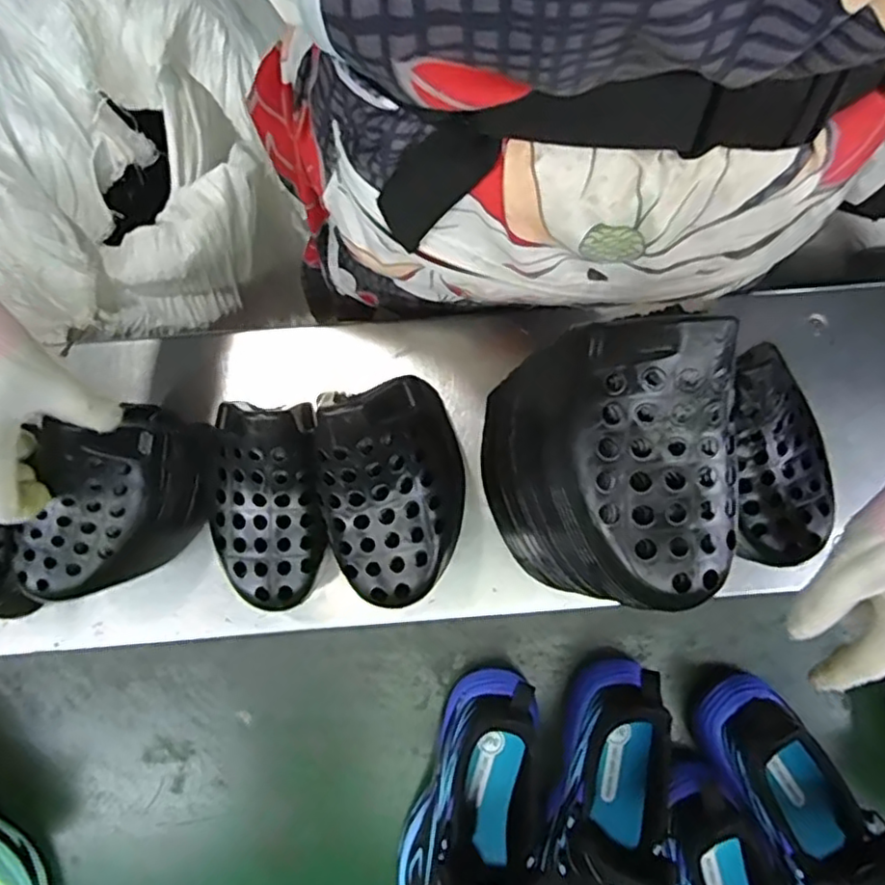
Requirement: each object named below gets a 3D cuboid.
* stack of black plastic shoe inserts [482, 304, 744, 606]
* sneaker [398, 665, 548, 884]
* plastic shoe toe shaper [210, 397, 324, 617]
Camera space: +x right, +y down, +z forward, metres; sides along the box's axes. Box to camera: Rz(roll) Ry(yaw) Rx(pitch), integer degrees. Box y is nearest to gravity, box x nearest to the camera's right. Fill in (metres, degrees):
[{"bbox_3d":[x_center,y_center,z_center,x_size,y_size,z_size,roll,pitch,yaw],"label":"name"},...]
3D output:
[{"bbox_3d":[0.085,0.020,0.375,0.106,0.197,0.139,0,78,1],"label":"stack of black plastic shoe inserts"},{"bbox_3d":[0.018,0.260,0.422,0.081,0.124,0.206,10,79,3],"label":"sneaker"},{"bbox_3d":[-0.115,0.040,0.400,0.073,0.055,0.122,2,78,1],"label":"plastic shoe toe shaper"}]

